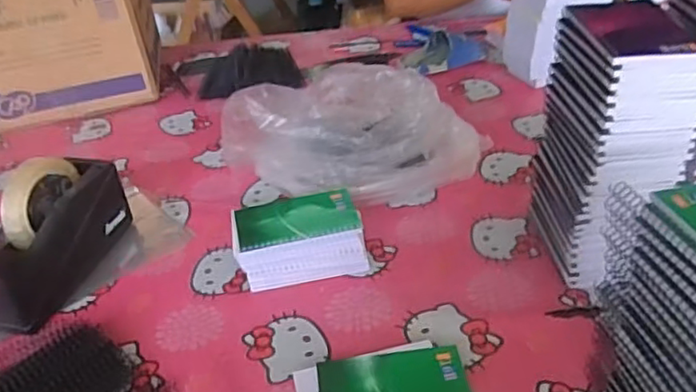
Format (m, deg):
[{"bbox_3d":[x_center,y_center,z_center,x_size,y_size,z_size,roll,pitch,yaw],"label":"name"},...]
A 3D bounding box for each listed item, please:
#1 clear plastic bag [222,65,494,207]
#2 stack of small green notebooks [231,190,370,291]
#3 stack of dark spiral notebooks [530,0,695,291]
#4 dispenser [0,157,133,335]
[{"bbox_3d":[0.006,-0.088,0.812,0.270,0.115,0.218,17,40,30],"label":"clear plastic bag"},{"bbox_3d":[-0.054,0.045,0.688,0.133,0.056,0.086,-9,34,-6],"label":"stack of small green notebooks"},{"bbox_3d":[0.261,-0.050,0.617,0.104,0.235,0.129,-6,35,-2],"label":"stack of dark spiral notebooks"},{"bbox_3d":[-0.320,0.039,0.684,0.063,0.121,0.202,7,36,18],"label":"dispenser"}]

